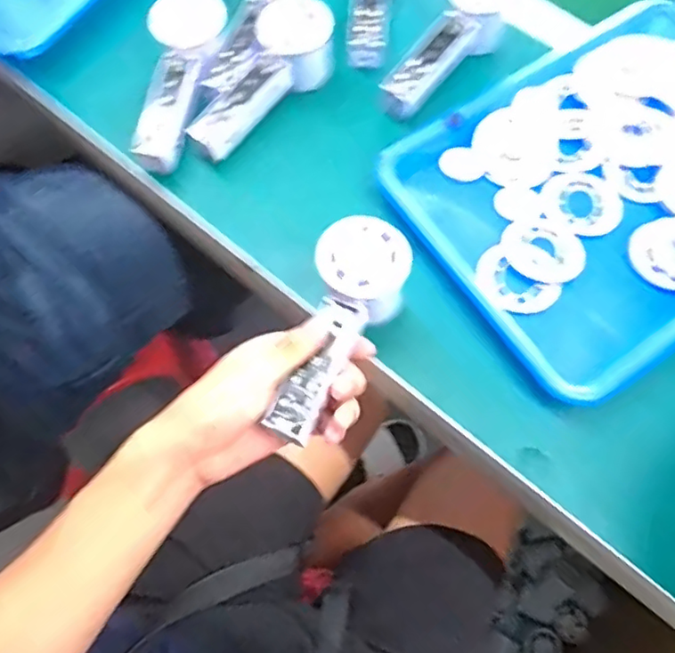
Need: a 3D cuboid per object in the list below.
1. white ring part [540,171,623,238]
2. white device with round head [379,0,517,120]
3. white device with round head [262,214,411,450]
[{"bbox_3d":[0.202,-0.102,0.501,0.063,0.004,0.057,35,72,12],"label":"white ring part"},{"bbox_3d":[0.093,-0.250,0.536,0.060,0.046,0.157,39,86,13],"label":"white device with round head"},{"bbox_3d":[0.000,-0.001,0.408,0.059,0.051,0.147,25,81,9],"label":"white device with round head"}]

